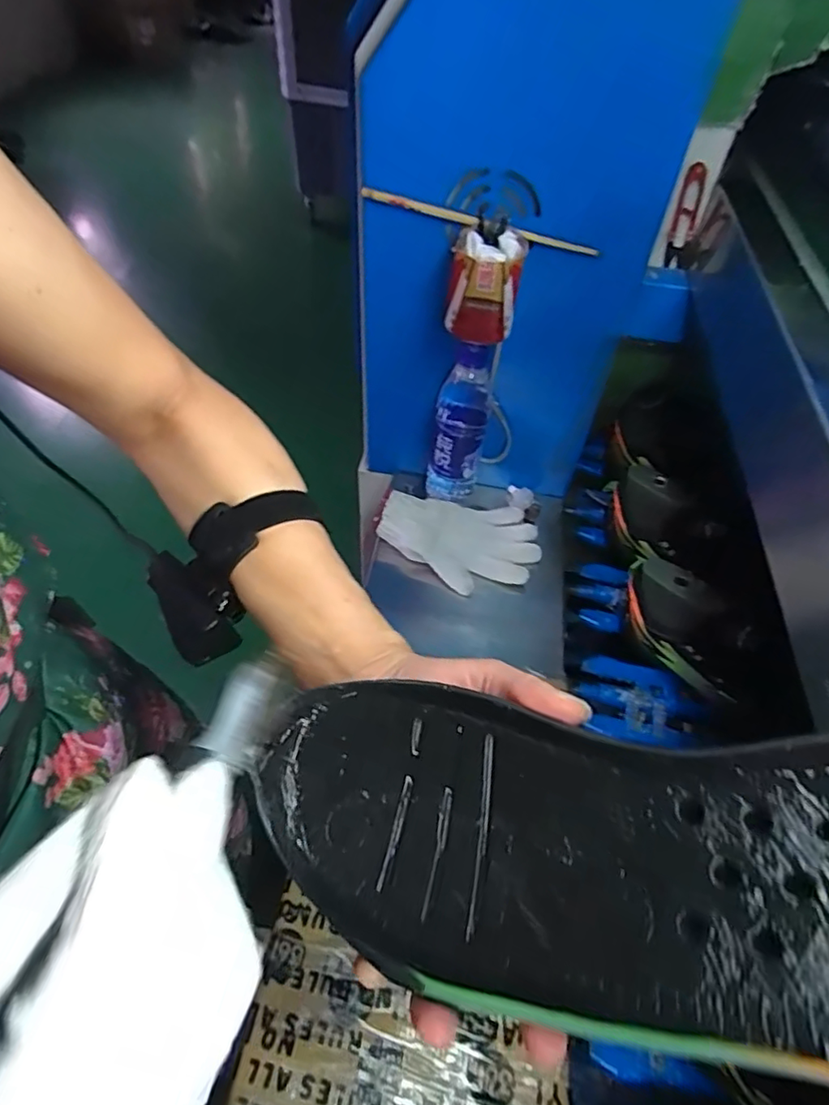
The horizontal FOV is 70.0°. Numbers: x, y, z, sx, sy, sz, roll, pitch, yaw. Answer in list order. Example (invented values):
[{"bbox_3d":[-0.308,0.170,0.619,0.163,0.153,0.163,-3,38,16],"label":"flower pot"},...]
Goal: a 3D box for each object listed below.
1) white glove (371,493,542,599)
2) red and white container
[{"bbox_3d":[0.056,-0.011,0.729,0.193,0.027,0.120,6,62,-11],"label":"white glove"},{"bbox_3d":[0.069,-0.259,0.570,0.064,0.088,0.070,13,51,6],"label":"red and white container"}]

